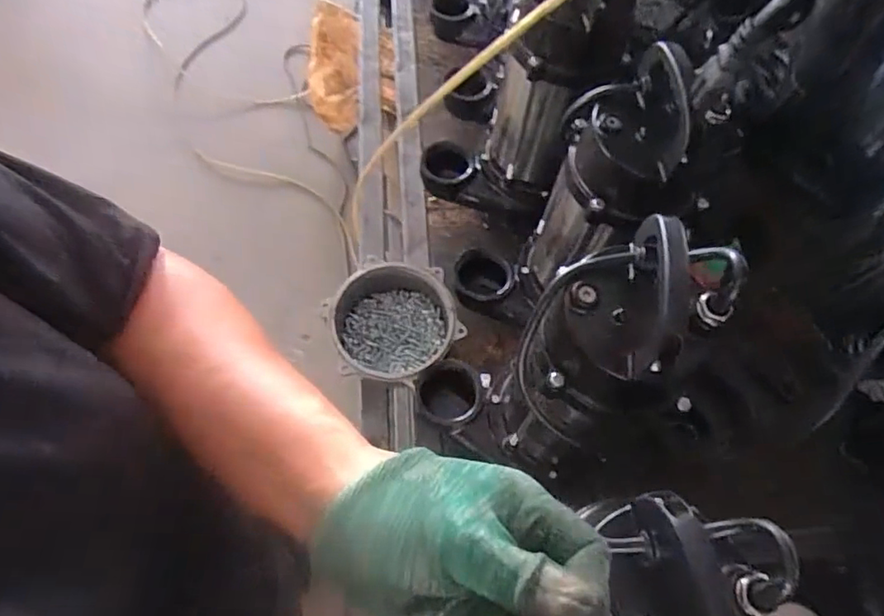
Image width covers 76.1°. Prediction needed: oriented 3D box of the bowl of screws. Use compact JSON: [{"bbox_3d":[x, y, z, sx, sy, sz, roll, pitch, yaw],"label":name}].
[{"bbox_3d":[-0.056,0.017,0.700,0.159,0.074,0.144,29,65,10],"label":"bowl of screws"}]

